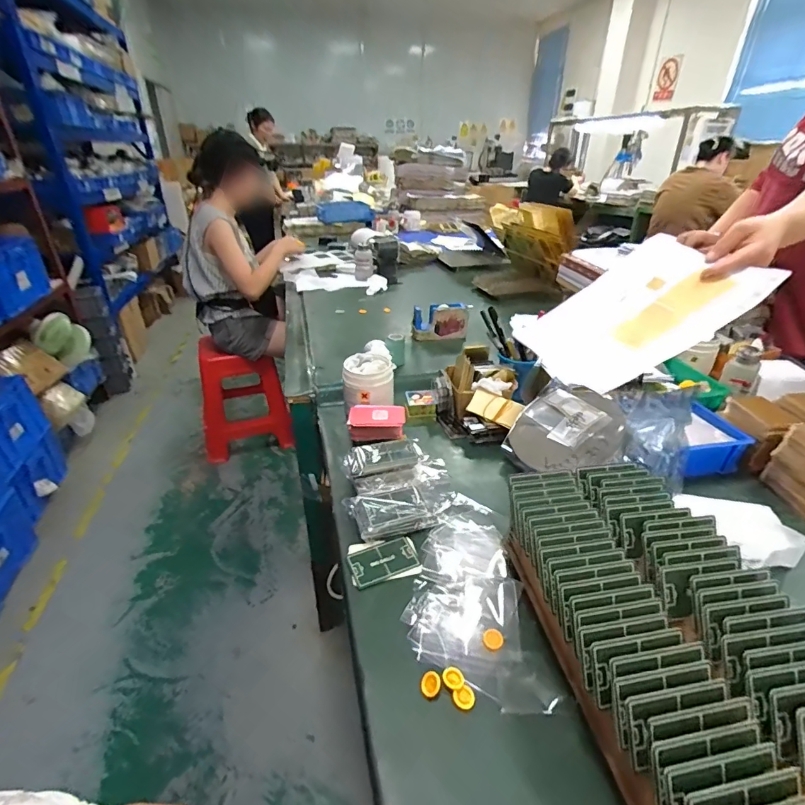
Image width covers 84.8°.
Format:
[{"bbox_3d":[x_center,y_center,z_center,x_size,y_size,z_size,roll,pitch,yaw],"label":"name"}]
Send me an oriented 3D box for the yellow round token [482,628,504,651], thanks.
[{"bbox_3d":[0.097,0.252,0.469,0.020,0.004,0.022,0,30,0],"label":"yellow round token"}]

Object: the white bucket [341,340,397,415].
[{"bbox_3d":[-0.060,-0.032,0.850,0.090,0.102,0.108,22,37,33],"label":"white bucket"}]

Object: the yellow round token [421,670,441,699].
[{"bbox_3d":[0.027,0.273,0.427,0.020,0.004,0.020,-9,52,11],"label":"yellow round token"}]

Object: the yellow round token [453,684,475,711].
[{"bbox_3d":[0.059,0.282,0.421,0.020,0.006,0.018,-15,33,-23],"label":"yellow round token"}]

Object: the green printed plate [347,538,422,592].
[{"bbox_3d":[-0.024,0.202,0.560,0.082,0.005,0.050,-13,32,-20],"label":"green printed plate"}]

